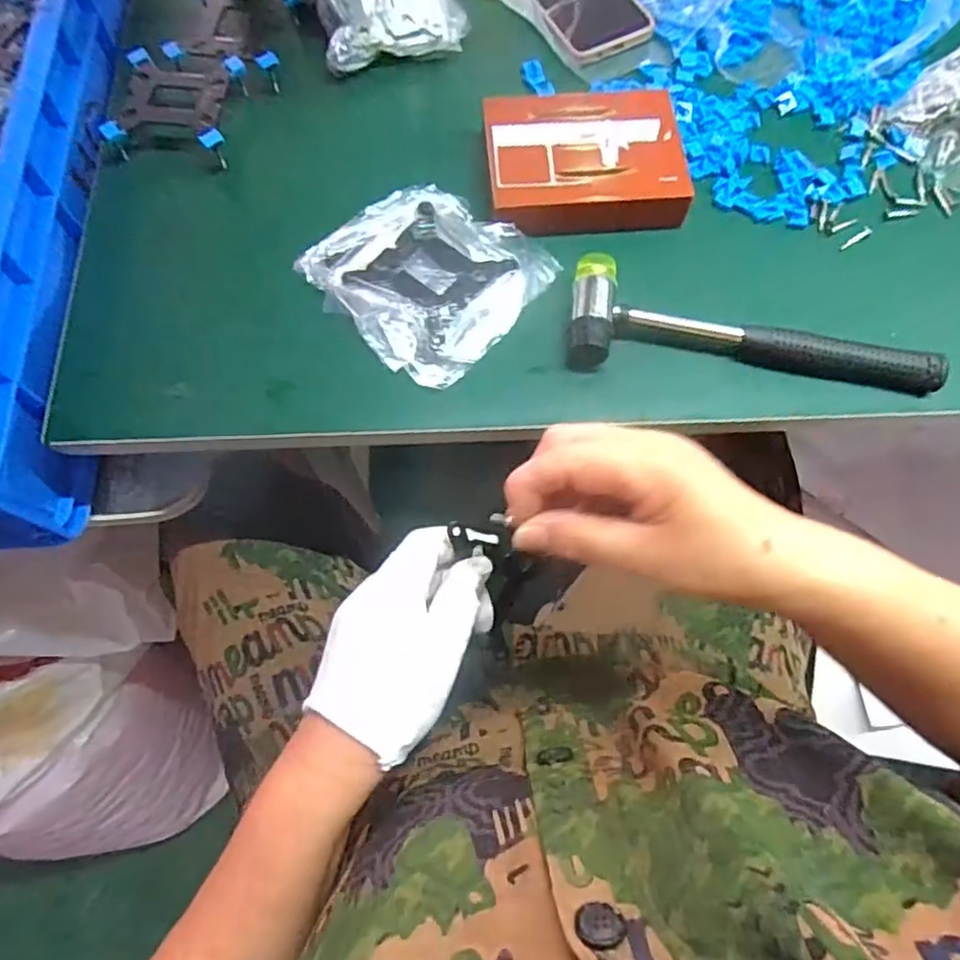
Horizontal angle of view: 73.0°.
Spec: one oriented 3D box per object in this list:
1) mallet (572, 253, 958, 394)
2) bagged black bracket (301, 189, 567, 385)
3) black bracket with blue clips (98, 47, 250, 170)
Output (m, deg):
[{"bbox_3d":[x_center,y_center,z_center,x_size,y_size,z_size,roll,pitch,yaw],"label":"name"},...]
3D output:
[{"bbox_3d":[0.180,-0.104,0.432,0.237,0.029,0.075,4,71,2],"label":"mallet"},{"bbox_3d":[-0.038,-0.145,0.451,0.140,0.018,0.131,41,76,13],"label":"bagged black bracket"},{"bbox_3d":[-0.227,-0.281,0.498,0.087,0.036,0.090,7,72,3],"label":"black bracket with blue clips"}]

